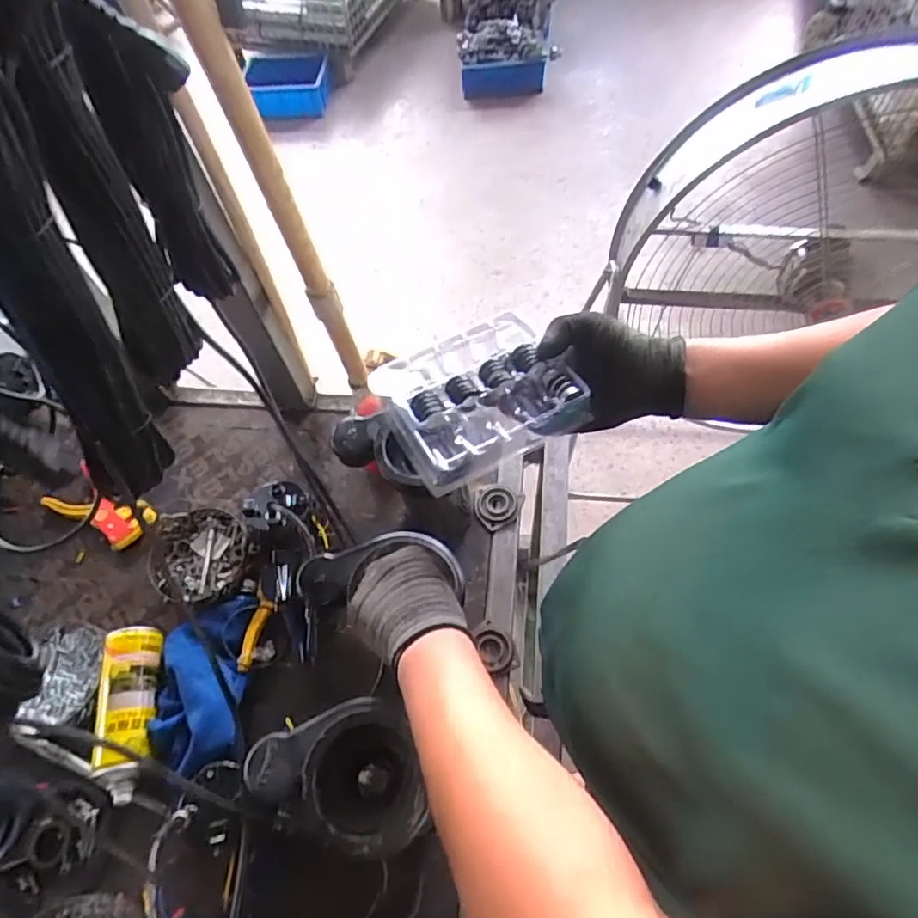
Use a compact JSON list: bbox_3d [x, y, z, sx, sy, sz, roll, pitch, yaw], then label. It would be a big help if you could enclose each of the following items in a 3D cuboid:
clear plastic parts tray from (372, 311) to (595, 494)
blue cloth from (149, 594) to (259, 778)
[{"bbox_3d":[0.016,-0.061,0.539,0.163,0.035,0.147,-26,62,-11],"label":"clear plastic parts tray"},{"bbox_3d":[-0.304,0.268,0.695,0.110,0.046,0.207,-13,38,-3],"label":"blue cloth"}]

